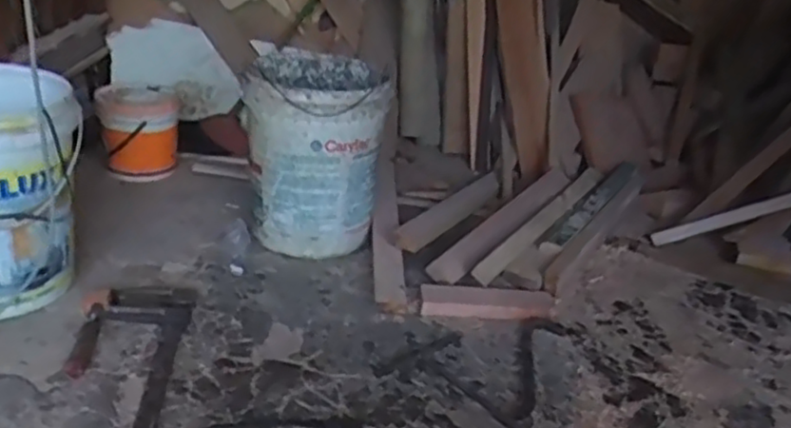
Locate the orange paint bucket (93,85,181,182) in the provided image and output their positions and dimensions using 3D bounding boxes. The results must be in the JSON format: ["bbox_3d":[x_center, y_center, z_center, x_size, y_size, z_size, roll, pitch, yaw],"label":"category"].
[{"bbox_3d":[-0.635,-0.195,1.801,0.190,0.207,0.186,-4,28,-23],"label":"orange paint bucket"}]

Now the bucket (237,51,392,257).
[{"bbox_3d":[-0.176,-0.126,1.571,0.284,0.362,0.281,5,25,-5],"label":"bucket"}]

